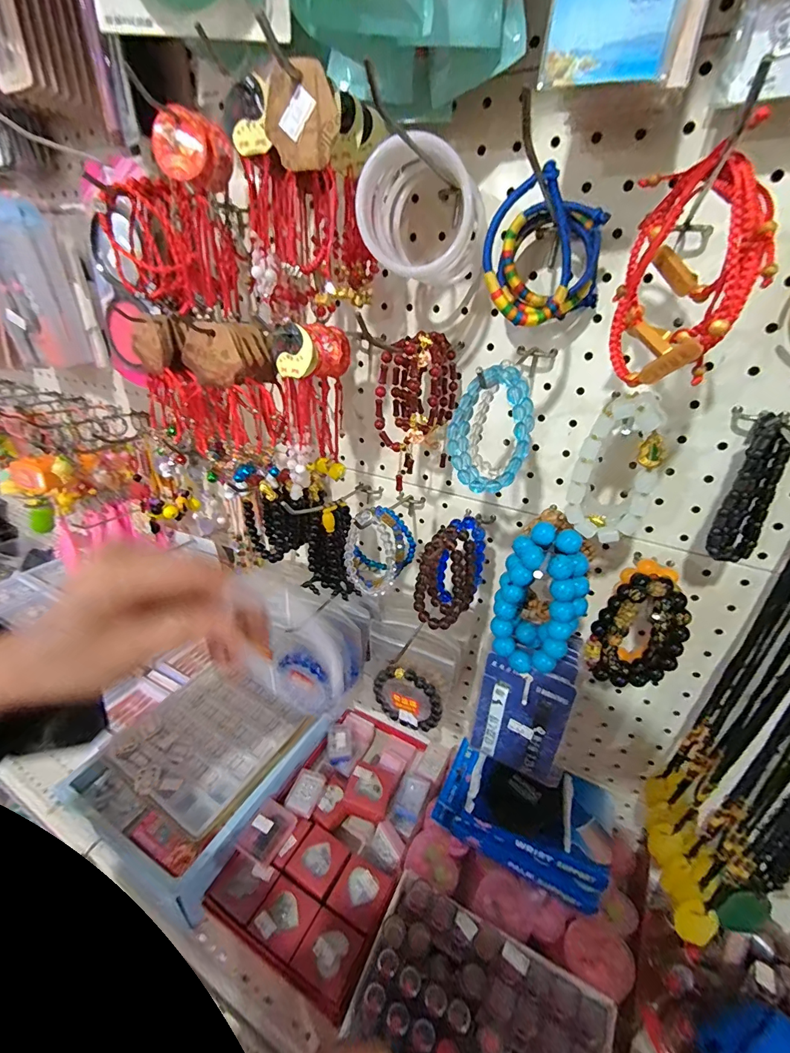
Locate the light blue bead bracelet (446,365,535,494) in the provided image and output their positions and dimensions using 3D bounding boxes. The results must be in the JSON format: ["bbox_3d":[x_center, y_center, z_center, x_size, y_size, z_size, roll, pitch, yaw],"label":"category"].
[{"bbox_3d":[0.060,-0.062,0.270,0.049,0.074,0.030,8,28,8],"label":"light blue bead bracelet"}]

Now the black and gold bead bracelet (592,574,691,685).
[{"bbox_3d":[0.166,0.072,0.289,0.051,0.083,0.021,19,32,27],"label":"black and gold bead bracelet"}]

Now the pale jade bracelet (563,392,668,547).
[{"bbox_3d":[0.137,-0.035,0.265,0.046,0.089,0.015,15,30,20],"label":"pale jade bracelet"}]

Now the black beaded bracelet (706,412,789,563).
[{"bbox_3d":[0.213,-0.020,0.254,0.018,0.085,0.023,-22,38,-39],"label":"black beaded bracelet"}]

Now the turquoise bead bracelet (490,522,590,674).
[{"bbox_3d":[0.105,0.055,0.308,0.057,0.108,0.027,15,30,20],"label":"turquoise bead bracelet"}]

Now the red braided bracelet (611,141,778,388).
[{"bbox_3d":[0.138,-0.119,0.206,0.034,0.089,0.069,3,28,-1],"label":"red braided bracelet"}]

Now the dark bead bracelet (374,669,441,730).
[{"bbox_3d":[0.012,0.171,0.425,0.071,0.070,0.011,18,31,24],"label":"dark bead bracelet"}]

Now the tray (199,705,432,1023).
[{"bbox_3d":[-0.051,0.350,0.500,0.172,0.051,0.270,17,31,24],"label":"tray"}]

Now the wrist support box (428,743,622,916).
[{"bbox_3d":[0.139,0.300,0.456,0.173,0.070,0.095,15,30,20],"label":"wrist support box"}]

